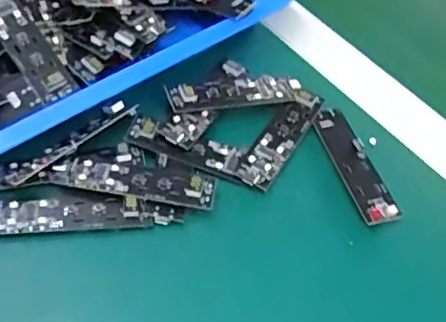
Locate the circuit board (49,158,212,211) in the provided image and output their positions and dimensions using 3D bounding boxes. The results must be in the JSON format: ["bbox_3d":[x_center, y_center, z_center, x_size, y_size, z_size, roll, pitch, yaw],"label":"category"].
[{"bbox_3d":[-0.050,0.010,0.329,0.090,0.010,0.026,10,52,2],"label":"circuit board"}]

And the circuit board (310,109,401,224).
[{"bbox_3d":[0.081,0.001,0.356,0.022,0.006,0.088,-12,54,-14],"label":"circuit board"}]

